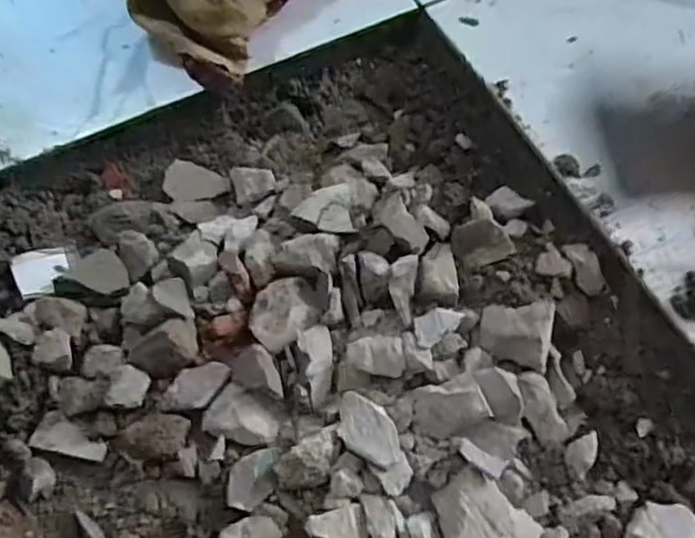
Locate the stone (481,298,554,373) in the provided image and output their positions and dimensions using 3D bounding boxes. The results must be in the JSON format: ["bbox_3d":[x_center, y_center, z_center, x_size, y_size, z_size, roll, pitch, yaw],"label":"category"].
[{"bbox_3d":[0.150,0.057,0.573,0.058,0.029,0.056,6,64,6],"label":"stone"}]

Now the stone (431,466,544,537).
[{"bbox_3d":[0.107,0.205,0.514,0.081,0.022,0.064,38,71,18],"label":"stone"}]

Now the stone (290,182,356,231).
[{"bbox_3d":[-0.023,-0.056,0.657,0.058,0.025,0.050,-12,63,-3],"label":"stone"}]

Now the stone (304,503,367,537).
[{"bbox_3d":[-0.006,0.207,0.504,0.048,0.043,0.052,-14,65,-5],"label":"stone"}]

